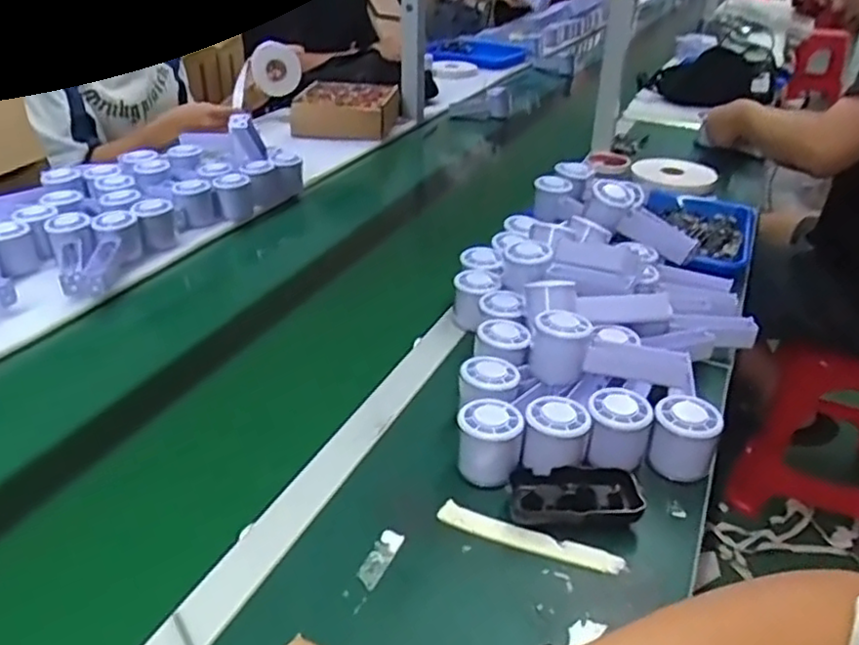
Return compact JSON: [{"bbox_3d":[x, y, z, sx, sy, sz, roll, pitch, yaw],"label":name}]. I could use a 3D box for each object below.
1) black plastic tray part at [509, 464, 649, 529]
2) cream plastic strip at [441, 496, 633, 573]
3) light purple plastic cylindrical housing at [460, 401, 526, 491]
[{"bbox_3d":[0.122,0.148,0.583,0.105,0.030,0.060,5,31,6],"label":"black plastic tray part"},{"bbox_3d":[0.080,0.176,0.568,0.151,0.008,0.021,14,33,20],"label":"cream plastic strip"},{"bbox_3d":[0.052,0.109,0.612,0.054,0.059,0.057,1,31,-1],"label":"light purple plastic cylindrical housing"}]

